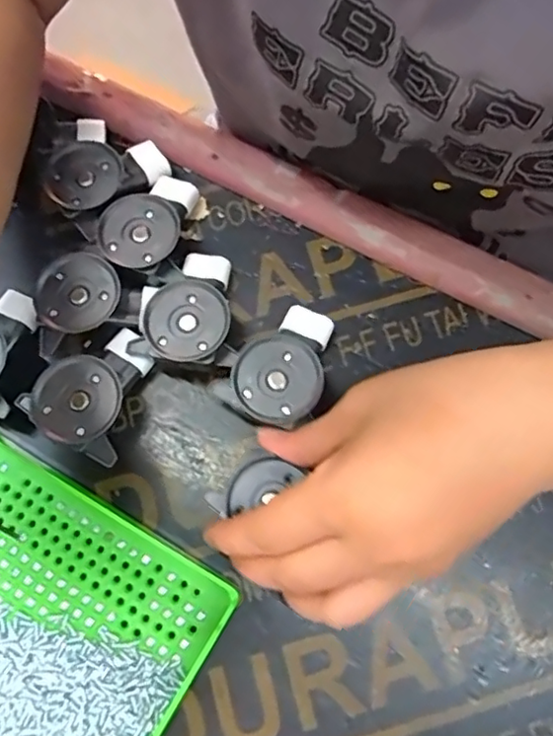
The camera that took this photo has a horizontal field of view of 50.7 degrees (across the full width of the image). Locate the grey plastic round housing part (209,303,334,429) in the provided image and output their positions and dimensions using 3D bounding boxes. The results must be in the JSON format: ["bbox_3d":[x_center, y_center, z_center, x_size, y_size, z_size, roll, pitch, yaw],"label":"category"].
[{"bbox_3d":[0.007,0.000,0.293,0.042,0.029,0.066,38,78,11],"label":"grey plastic round housing part"}]

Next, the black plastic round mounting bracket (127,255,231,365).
[{"bbox_3d":[-0.041,-0.029,0.304,0.042,0.029,0.066,26,76,8],"label":"black plastic round mounting bracket"}]

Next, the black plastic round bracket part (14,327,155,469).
[{"bbox_3d":[-0.087,0.011,0.292,0.051,0.029,0.062,32,77,10],"label":"black plastic round bracket part"}]

